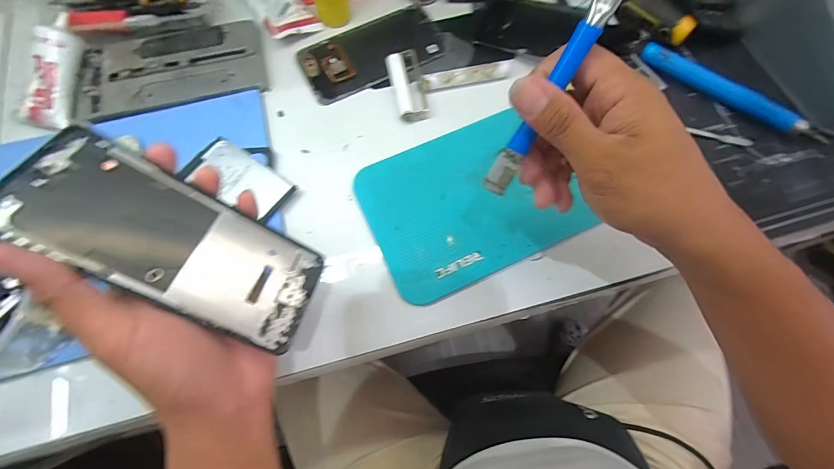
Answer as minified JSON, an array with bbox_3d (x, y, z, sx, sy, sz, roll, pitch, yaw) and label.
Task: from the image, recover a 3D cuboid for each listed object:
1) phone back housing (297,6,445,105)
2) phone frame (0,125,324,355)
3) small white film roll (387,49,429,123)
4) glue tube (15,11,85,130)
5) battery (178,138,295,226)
[{"bbox_3d":[-0.048,-0.193,0.405,0.144,0.006,0.074,-25,73,-8],"label":"phone back housing"},{"bbox_3d":[-0.135,0.006,0.222,0.158,0.006,0.069,32,50,-22],"label":"phone frame"},{"bbox_3d":[-0.008,-0.148,0.387,0.031,0.014,0.074,-12,72,-4],"label":"small white film roll"},{"bbox_3d":[-0.346,-0.154,0.364,0.044,0.029,0.106,16,93,4],"label":"glue tube"},{"bbox_3d":[-0.159,-0.050,0.345,0.091,0.006,0.051,29,64,7],"label":"battery"}]

